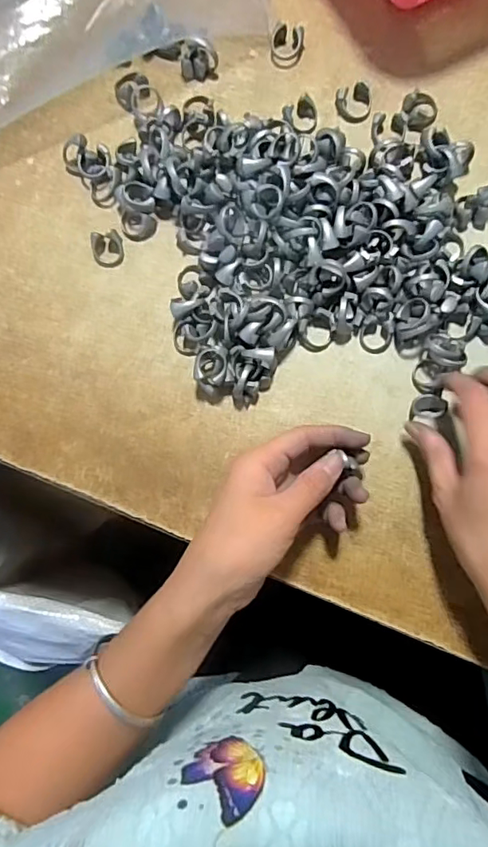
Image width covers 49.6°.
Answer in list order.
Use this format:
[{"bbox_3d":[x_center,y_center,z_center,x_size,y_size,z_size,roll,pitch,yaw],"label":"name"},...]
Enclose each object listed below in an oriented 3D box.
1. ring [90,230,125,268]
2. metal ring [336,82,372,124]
[{"bbox_3d":[-0.098,-0.124,0.378,0.023,0.013,0.022,0,82,2],"label":"ring"},{"bbox_3d":[0.080,-0.235,0.386,0.026,0.010,0.026,0,82,2],"label":"metal ring"}]

